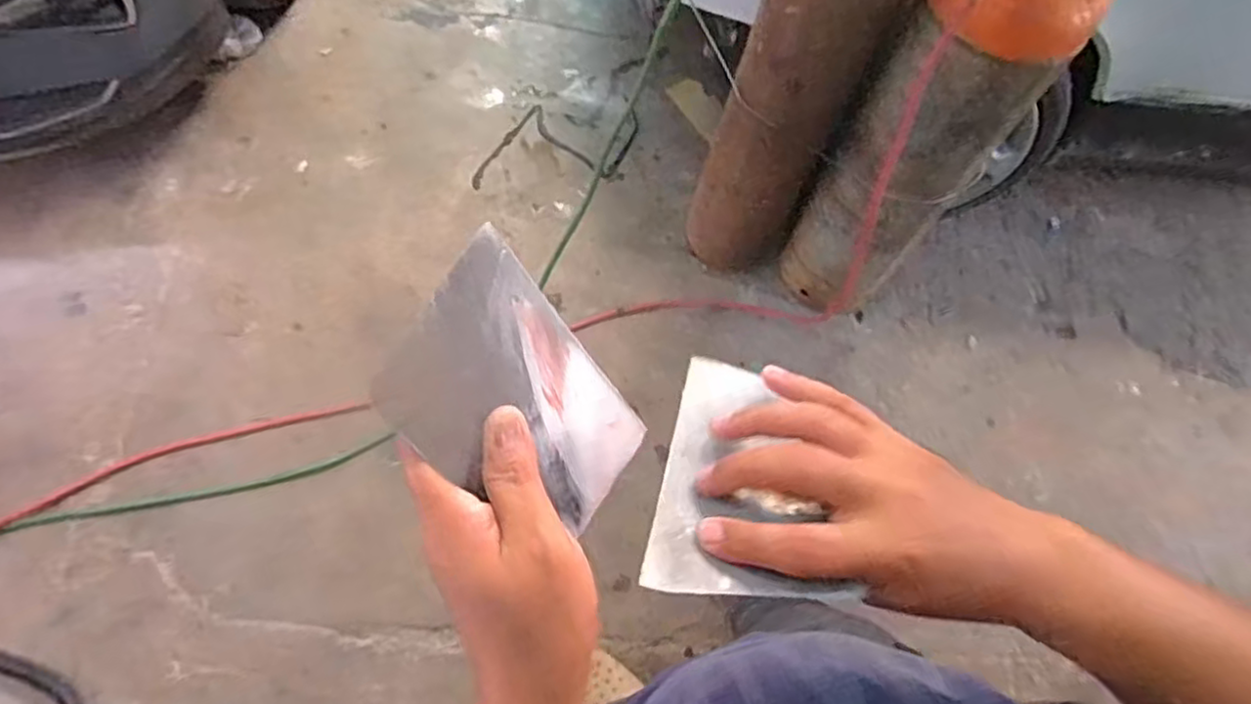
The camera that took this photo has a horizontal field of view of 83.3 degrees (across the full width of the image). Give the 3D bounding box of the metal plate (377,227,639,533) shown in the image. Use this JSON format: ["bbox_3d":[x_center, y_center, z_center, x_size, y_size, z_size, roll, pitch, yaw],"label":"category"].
[{"bbox_3d":[-0.044,0.025,0.319,0.006,0.132,0.094,-1,47,43],"label":"metal plate"}]

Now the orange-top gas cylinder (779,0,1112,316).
[{"bbox_3d":[0.529,-0.379,1.275,0.252,0.961,0.241,32,70,8],"label":"orange-top gas cylinder"}]

